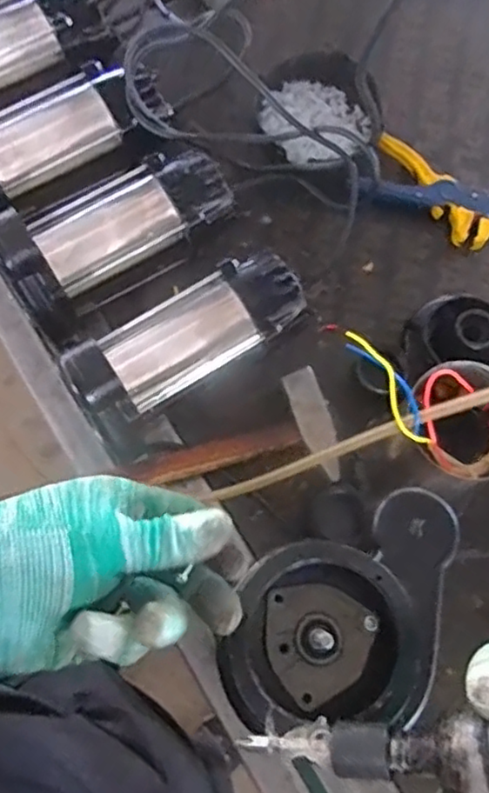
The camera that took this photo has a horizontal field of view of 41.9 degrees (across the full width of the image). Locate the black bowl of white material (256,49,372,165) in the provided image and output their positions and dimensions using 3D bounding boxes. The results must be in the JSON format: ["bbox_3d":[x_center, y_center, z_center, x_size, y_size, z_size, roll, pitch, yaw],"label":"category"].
[{"bbox_3d":[0.082,-0.329,0.728,0.126,0.038,0.119,1,73,-2],"label":"black bowl of white material"}]

